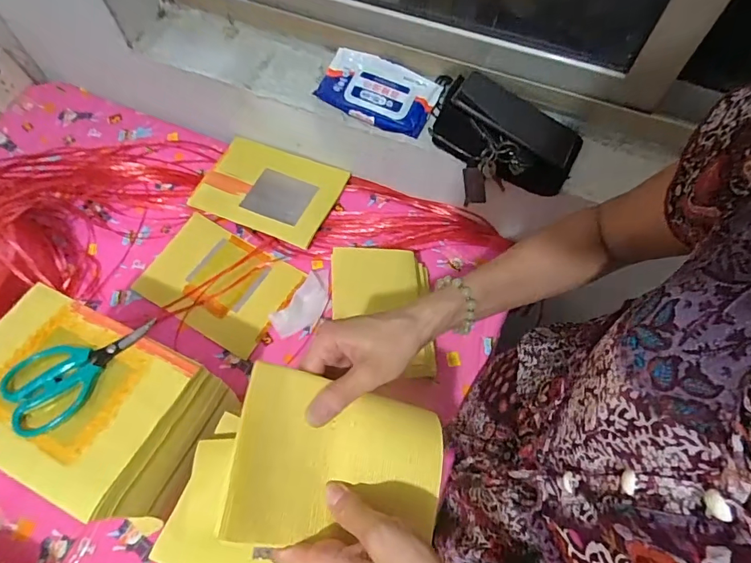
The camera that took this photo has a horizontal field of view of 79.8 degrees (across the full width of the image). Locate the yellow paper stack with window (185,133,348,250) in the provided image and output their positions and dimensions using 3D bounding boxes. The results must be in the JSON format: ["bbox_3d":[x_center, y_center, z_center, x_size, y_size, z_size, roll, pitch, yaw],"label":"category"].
[{"bbox_3d":[-0.180,-0.160,0.765,0.222,0.021,0.160,22,66,11],"label":"yellow paper stack with window"}]

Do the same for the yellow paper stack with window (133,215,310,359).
[{"bbox_3d":[-0.250,-0.001,0.714,0.232,0.011,0.157,28,67,13],"label":"yellow paper stack with window"}]

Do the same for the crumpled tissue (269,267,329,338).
[{"bbox_3d":[-0.106,0.031,0.680,0.053,0.021,0.118,33,69,15],"label":"crumpled tissue"}]

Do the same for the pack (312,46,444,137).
[{"bbox_3d":[0.000,-0.281,0.665,0.174,0.033,0.095,23,66,11],"label":"pack"}]

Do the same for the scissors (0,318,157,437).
[{"bbox_3d":[-0.298,0.088,0.460,0.147,0.011,0.082,-33,68,-14],"label":"scissors"}]

